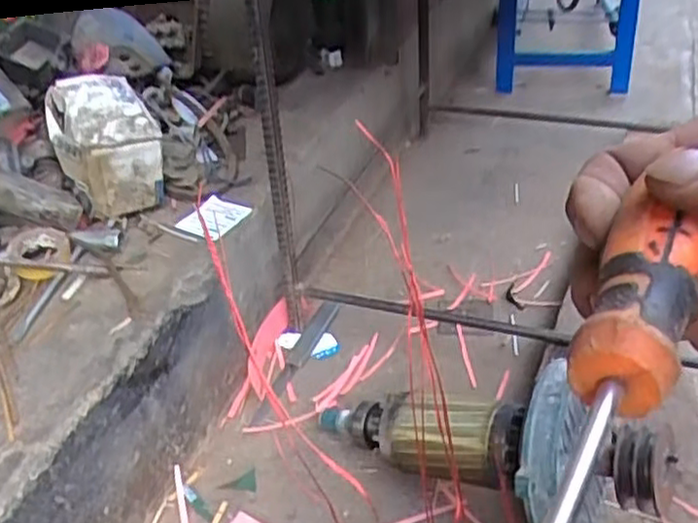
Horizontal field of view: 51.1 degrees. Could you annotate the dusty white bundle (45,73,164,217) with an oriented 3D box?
[{"bbox_3d":[-0.286,-0.140,0.864,0.113,0.109,0.157,-18,38,-18],"label":"dusty white bundle"}]

